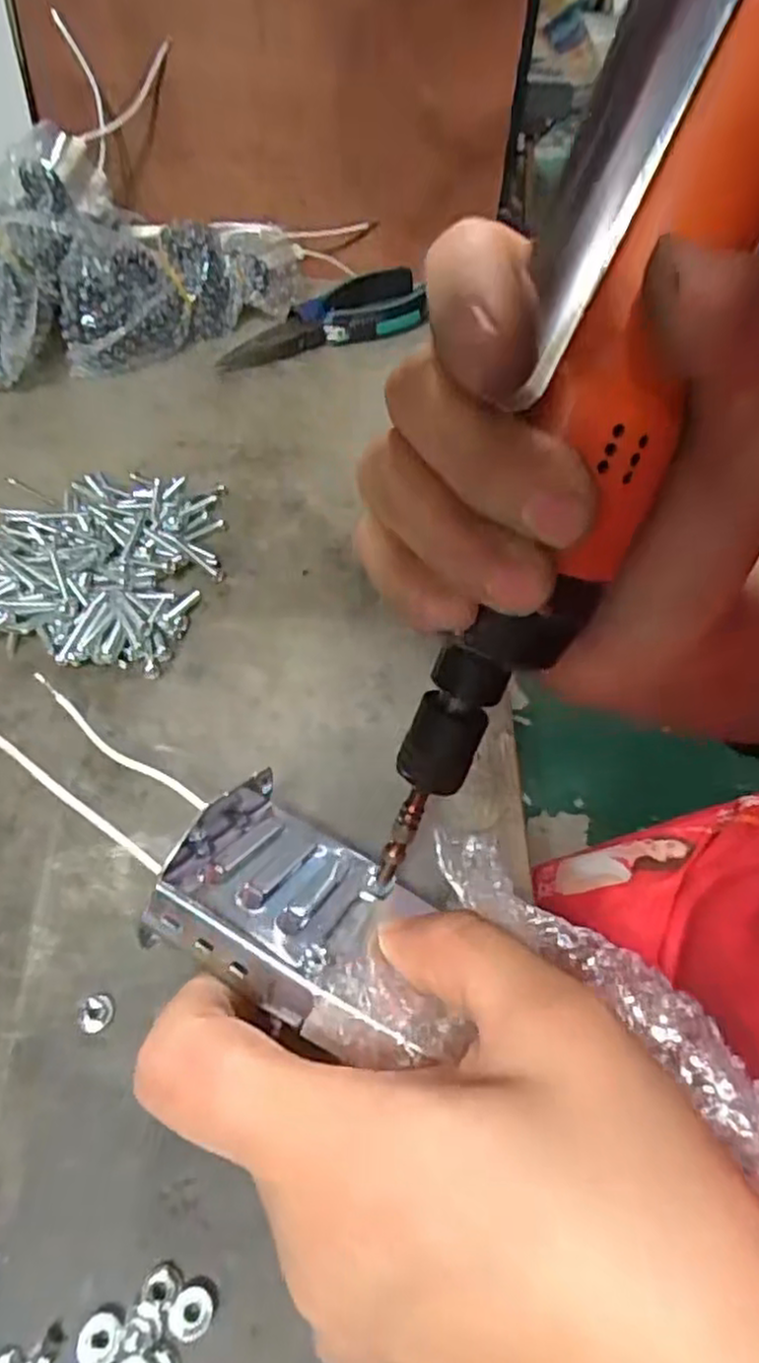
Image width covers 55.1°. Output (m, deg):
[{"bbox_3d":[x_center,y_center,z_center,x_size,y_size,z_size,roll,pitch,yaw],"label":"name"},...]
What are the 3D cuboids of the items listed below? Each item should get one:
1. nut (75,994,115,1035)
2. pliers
[{"bbox_3d":[-0.077,0.090,0.199,0.010,0.004,0.010,2,51,-3],"label":"nut"},{"bbox_3d":[-0.035,-0.228,0.452,0.147,0.020,0.059,-22,56,-20],"label":"pliers"}]

